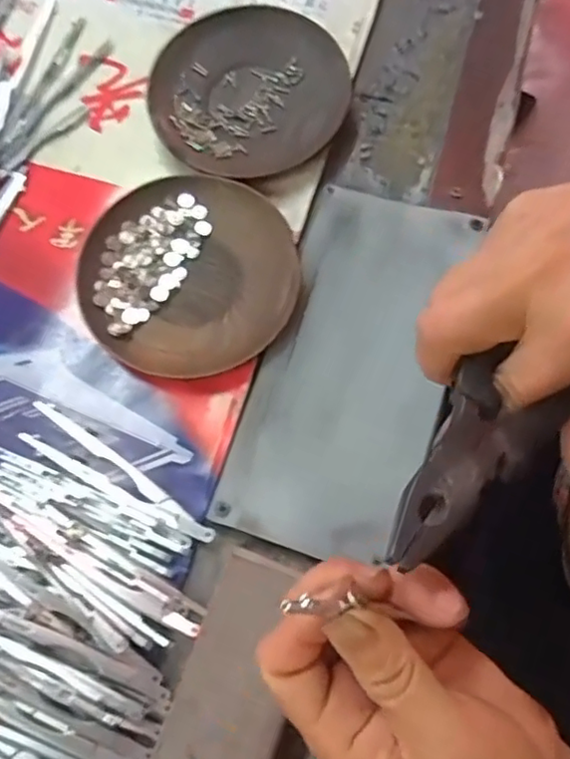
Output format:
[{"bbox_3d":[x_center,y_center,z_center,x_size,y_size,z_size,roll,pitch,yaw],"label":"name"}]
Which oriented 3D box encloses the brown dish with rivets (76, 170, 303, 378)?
[{"bbox_3d":[-0.052,-0.059,0.331,0.115,0.016,0.114,0,74,0],"label":"brown dish with rivets"}]

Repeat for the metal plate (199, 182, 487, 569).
[{"bbox_3d":[0.036,-0.010,0.319,0.091,0.011,0.195,18,75,5],"label":"metal plate"}]

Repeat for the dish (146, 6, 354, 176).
[{"bbox_3d":[-0.022,-0.170,0.361,0.114,0.018,0.109,0,74,0],"label":"dish"}]

